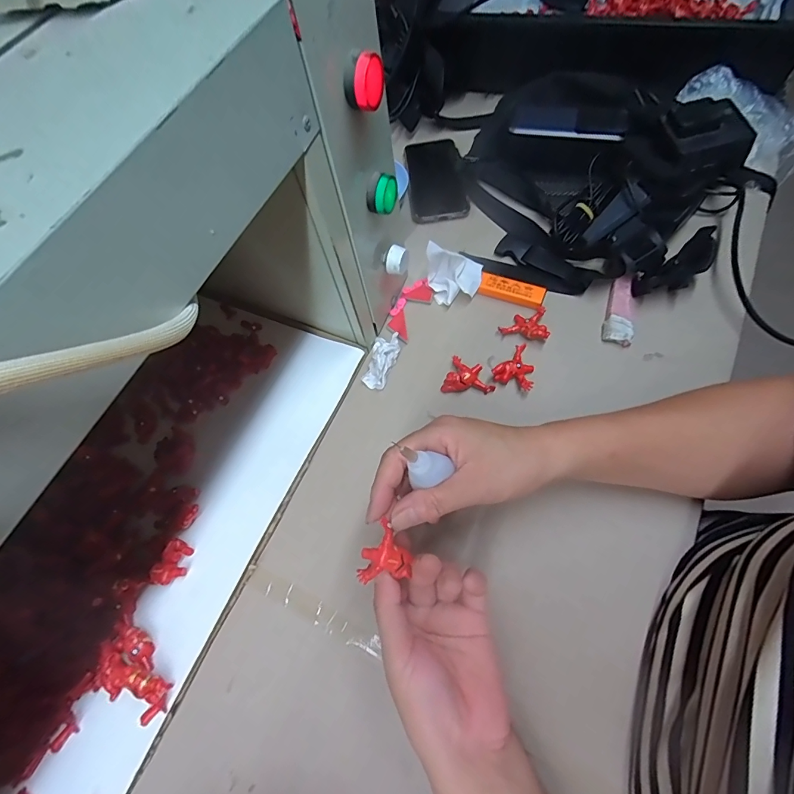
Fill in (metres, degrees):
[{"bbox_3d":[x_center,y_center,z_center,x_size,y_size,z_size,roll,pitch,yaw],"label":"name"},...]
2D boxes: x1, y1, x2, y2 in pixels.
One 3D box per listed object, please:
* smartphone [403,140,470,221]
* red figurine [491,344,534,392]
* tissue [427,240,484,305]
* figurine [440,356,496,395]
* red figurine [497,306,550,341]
[{"bbox_3d":[0.048,-0.280,0.519,0.070,0.010,0.147,-6,65,4],"label":"smartphone"},{"bbox_3d":[0.119,-0.028,0.393,0.037,0.013,0.046,37,75,21],"label":"red figurine"},{"bbox_3d":[0.062,-0.128,0.431,0.058,0.046,0.045,-1,67,1],"label":"tissue"},{"bbox_3d":[0.072,-0.018,0.397,0.046,0.018,0.037,17,69,14],"label":"figurine"},{"bbox_3d":[0.131,-0.078,0.414,0.046,0.015,0.036,16,69,14],"label":"red figurine"}]

